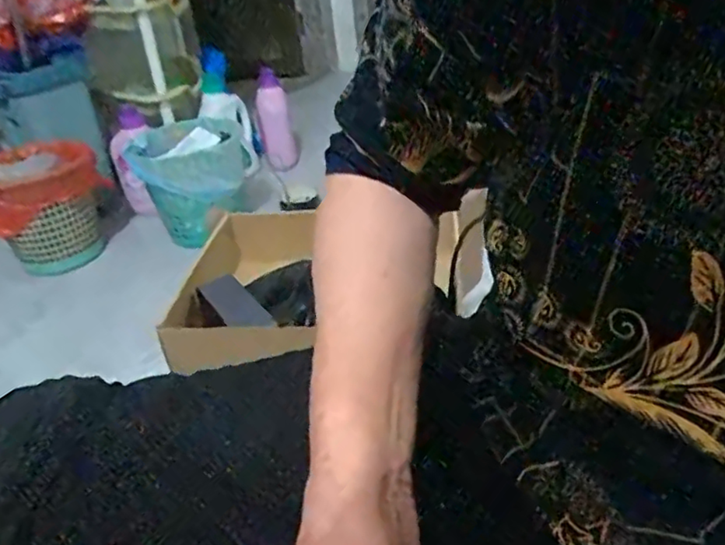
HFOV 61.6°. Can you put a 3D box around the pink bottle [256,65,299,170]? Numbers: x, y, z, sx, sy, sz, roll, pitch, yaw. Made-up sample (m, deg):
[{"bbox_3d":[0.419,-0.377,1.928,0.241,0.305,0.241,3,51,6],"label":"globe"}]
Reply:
[{"bbox_3d":[-0.257,-0.464,1.814,0.096,0.125,0.351,-9,73,-5],"label":"pink bottle"}]

